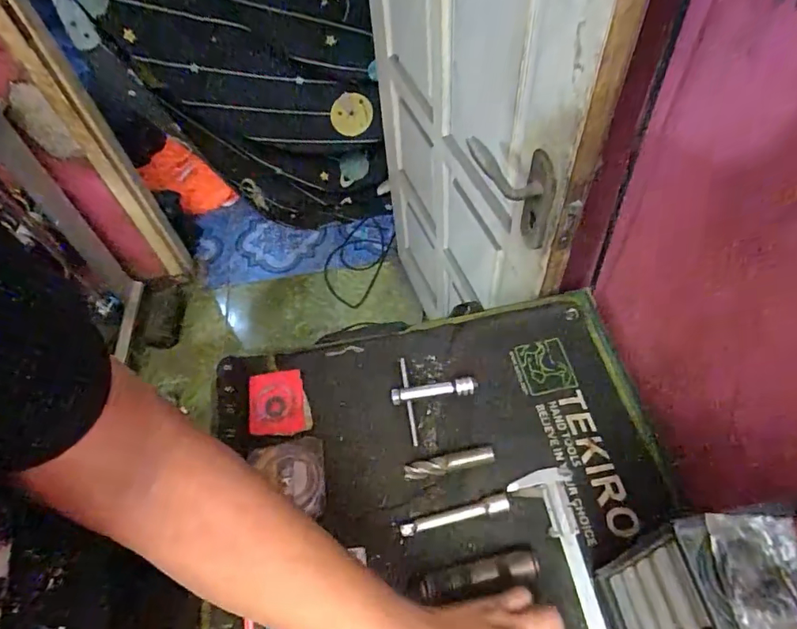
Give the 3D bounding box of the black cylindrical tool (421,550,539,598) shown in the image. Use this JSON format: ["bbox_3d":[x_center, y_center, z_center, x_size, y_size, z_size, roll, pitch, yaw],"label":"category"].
[{"bbox_3d":[0.082,0.265,0.500,0.119,0.018,0.023,-10,55,-2],"label":"black cylindrical tool"}]

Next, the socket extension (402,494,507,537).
[{"bbox_3d":[0.061,0.220,0.536,0.120,0.020,0.016,-12,55,-3],"label":"socket extension"}]

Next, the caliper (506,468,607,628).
[{"bbox_3d":[0.179,0.269,0.487,0.064,0.008,0.226,-13,55,-4],"label":"caliper"}]

